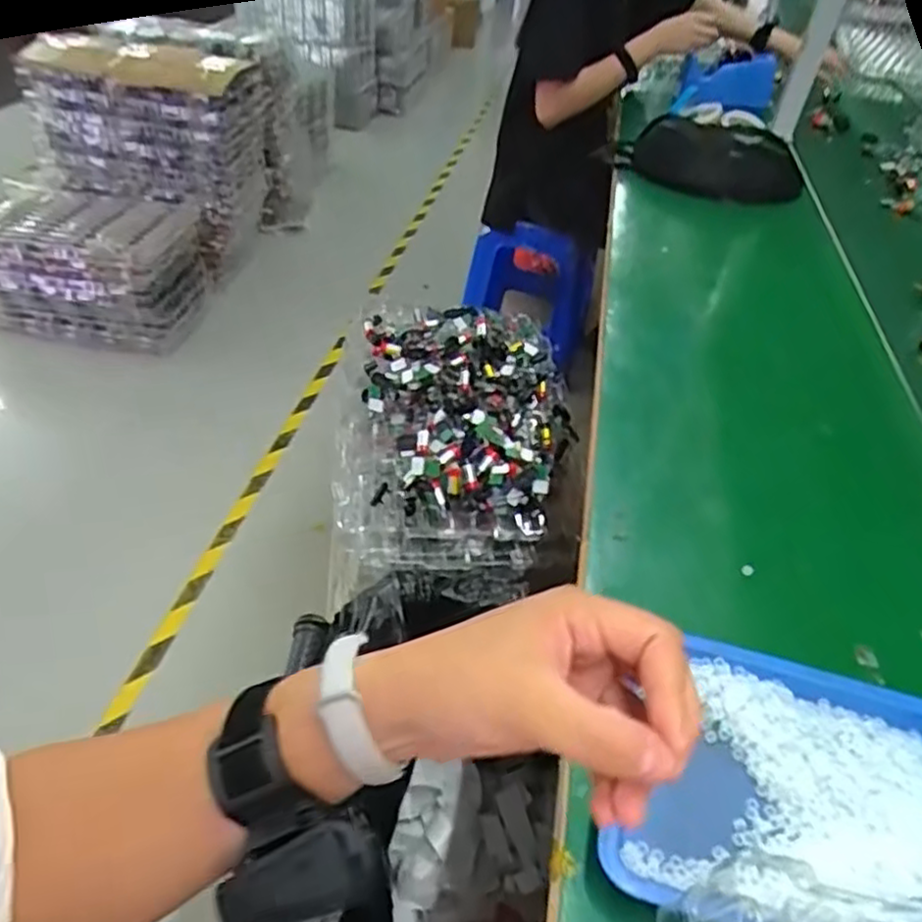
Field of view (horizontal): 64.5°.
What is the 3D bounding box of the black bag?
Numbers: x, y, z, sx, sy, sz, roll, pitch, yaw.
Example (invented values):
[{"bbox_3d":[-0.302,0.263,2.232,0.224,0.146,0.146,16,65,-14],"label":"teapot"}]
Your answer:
[{"bbox_3d":[0.453,-0.547,1.338,0.315,0.111,0.086,12,42,5],"label":"black bag"}]

